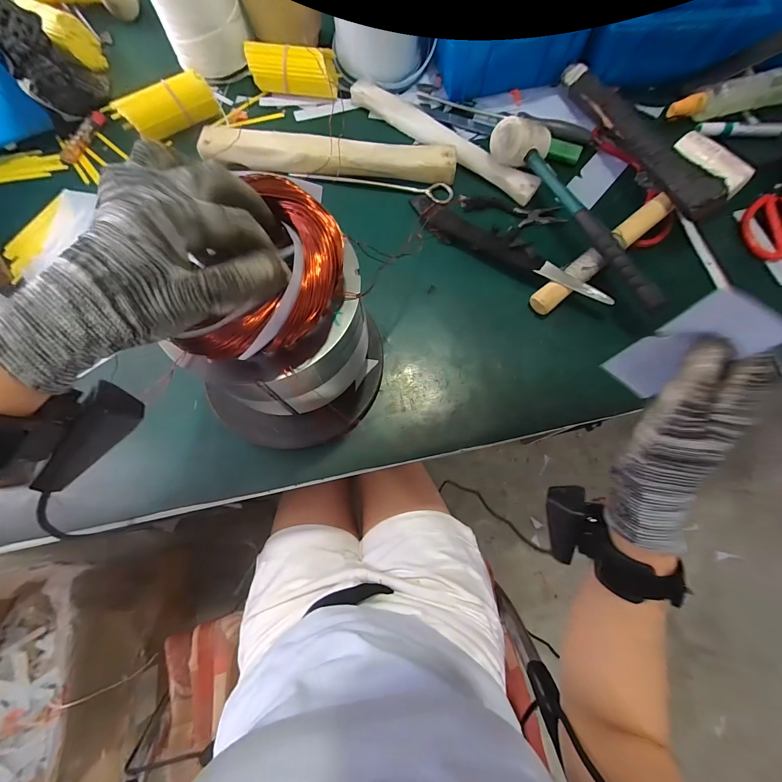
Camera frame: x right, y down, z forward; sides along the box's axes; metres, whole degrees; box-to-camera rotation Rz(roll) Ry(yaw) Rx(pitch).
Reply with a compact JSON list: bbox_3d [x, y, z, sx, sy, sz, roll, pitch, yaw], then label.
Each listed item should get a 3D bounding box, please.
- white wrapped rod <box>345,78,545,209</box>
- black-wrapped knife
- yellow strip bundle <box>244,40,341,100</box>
[{"bbox_3d":[0.067,-0.342,0.474,0.296,0.019,0.033,40,78,11],"label":"white wrapped rod"},{"bbox_3d":[0.138,-0.176,0.422,0.260,0.027,0.041,31,76,9],"label":"black-wrapped knife"},{"bbox_3d":[-0.140,-0.455,0.499,0.124,0.043,0.043,0,74,0],"label":"yellow strip bundle"}]

